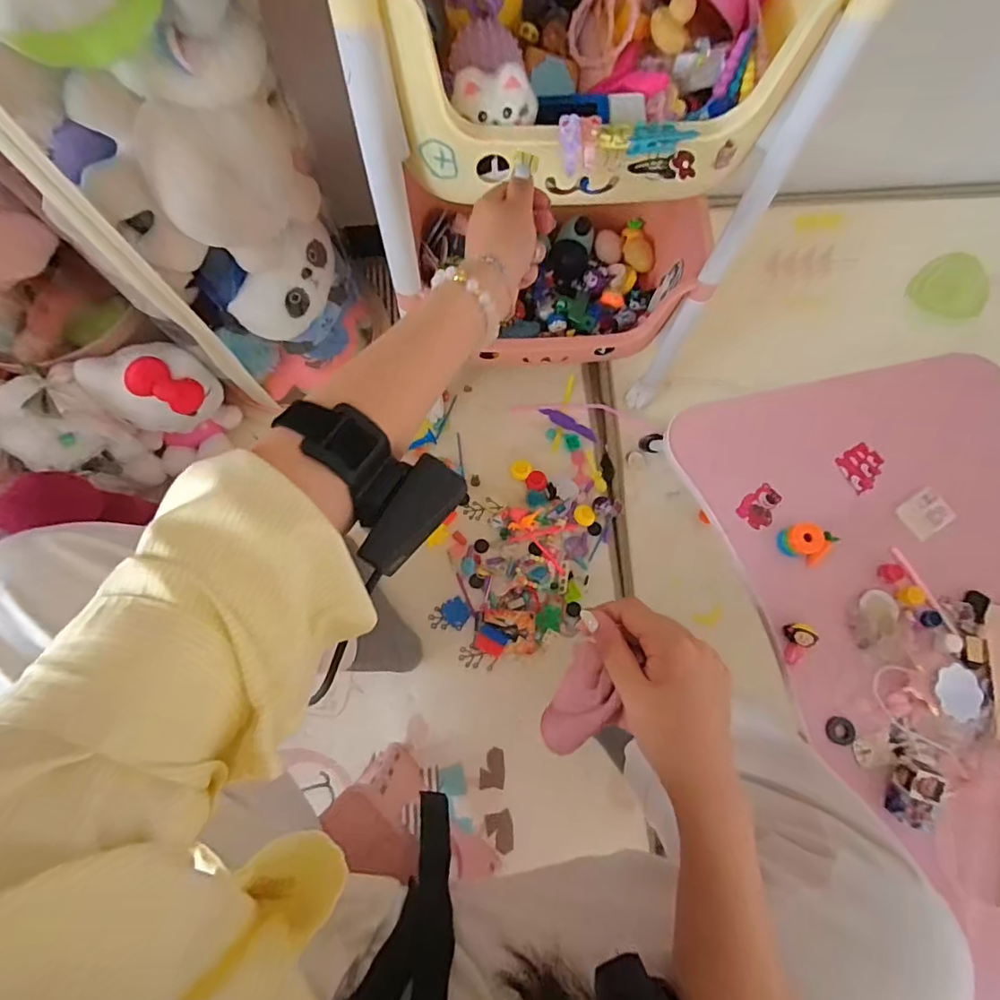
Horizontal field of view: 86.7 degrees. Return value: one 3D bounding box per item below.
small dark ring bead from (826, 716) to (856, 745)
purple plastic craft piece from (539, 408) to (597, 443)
[{"bbox_3d":[0.313,0.212,0.487,0.024,0.007,0.024,14,76,3],"label":"small dark ring bead"},{"bbox_3d":[0.108,-0.119,0.830,0.096,0.006,0.022,26,77,6],"label":"purple plastic craft piece"}]

